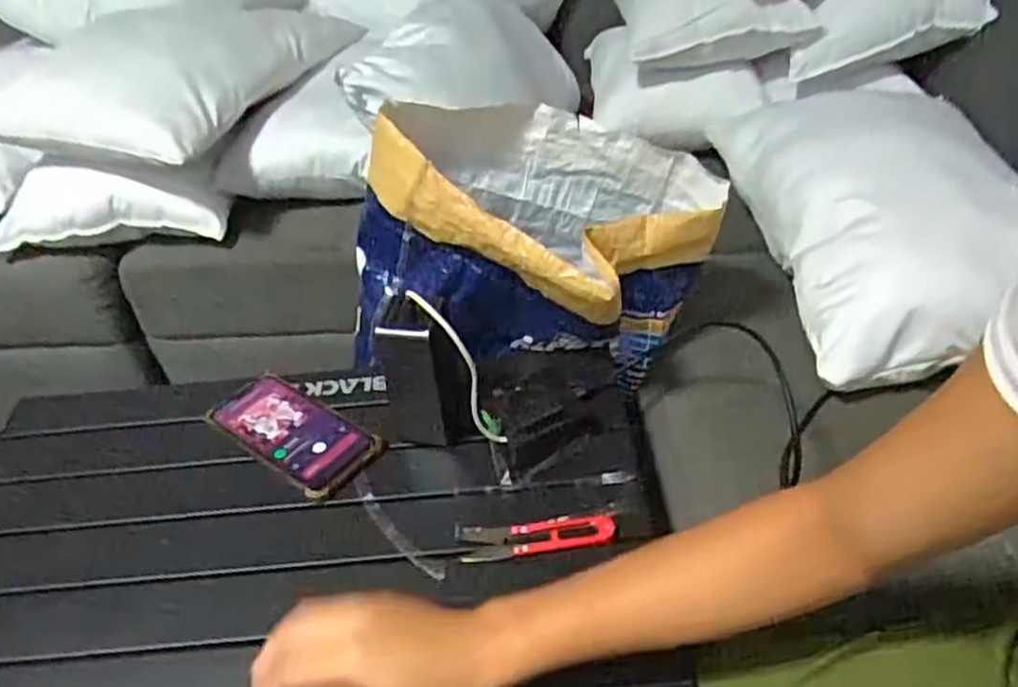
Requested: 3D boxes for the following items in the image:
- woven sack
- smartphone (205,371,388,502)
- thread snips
[{"bbox_3d":[0.025,-0.104,0.724,0.336,0.247,0.220,7,40,15],"label":"woven sack"},{"bbox_3d":[-0.196,0.081,0.672,0.169,0.021,0.078,25,48,32],"label":"smartphone"},{"bbox_3d":[0.021,0.151,0.574,0.120,0.011,0.031,-5,39,1],"label":"thread snips"}]

